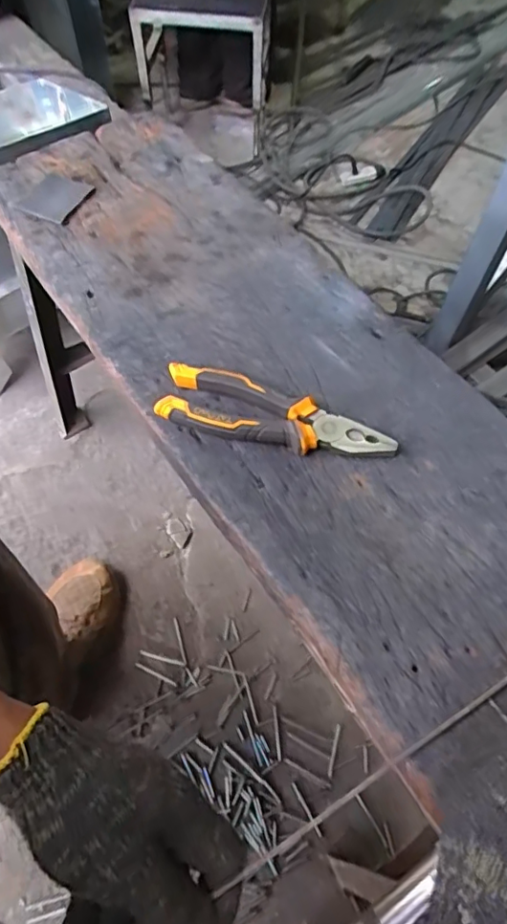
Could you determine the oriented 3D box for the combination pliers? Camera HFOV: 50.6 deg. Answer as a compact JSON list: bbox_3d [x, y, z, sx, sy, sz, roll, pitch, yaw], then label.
[{"bbox_3d":[0.017,-0.033,0.437,0.189,0.021,0.052,18,63,9],"label":"combination pliers"}]

